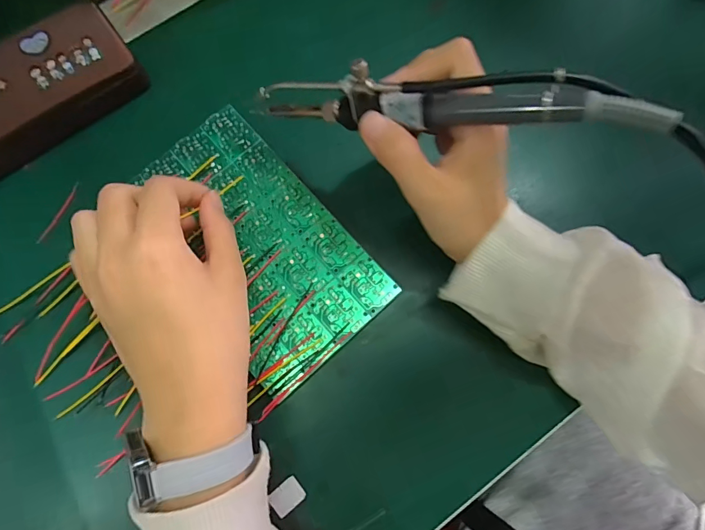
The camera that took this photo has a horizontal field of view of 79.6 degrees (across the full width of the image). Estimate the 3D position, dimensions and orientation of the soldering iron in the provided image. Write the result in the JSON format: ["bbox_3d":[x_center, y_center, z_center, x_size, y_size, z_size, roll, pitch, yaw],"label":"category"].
[{"bbox_3d":[0.034,-0.084,0.199,0.196,0.030,0.027,11,76,26],"label":"soldering iron"}]

